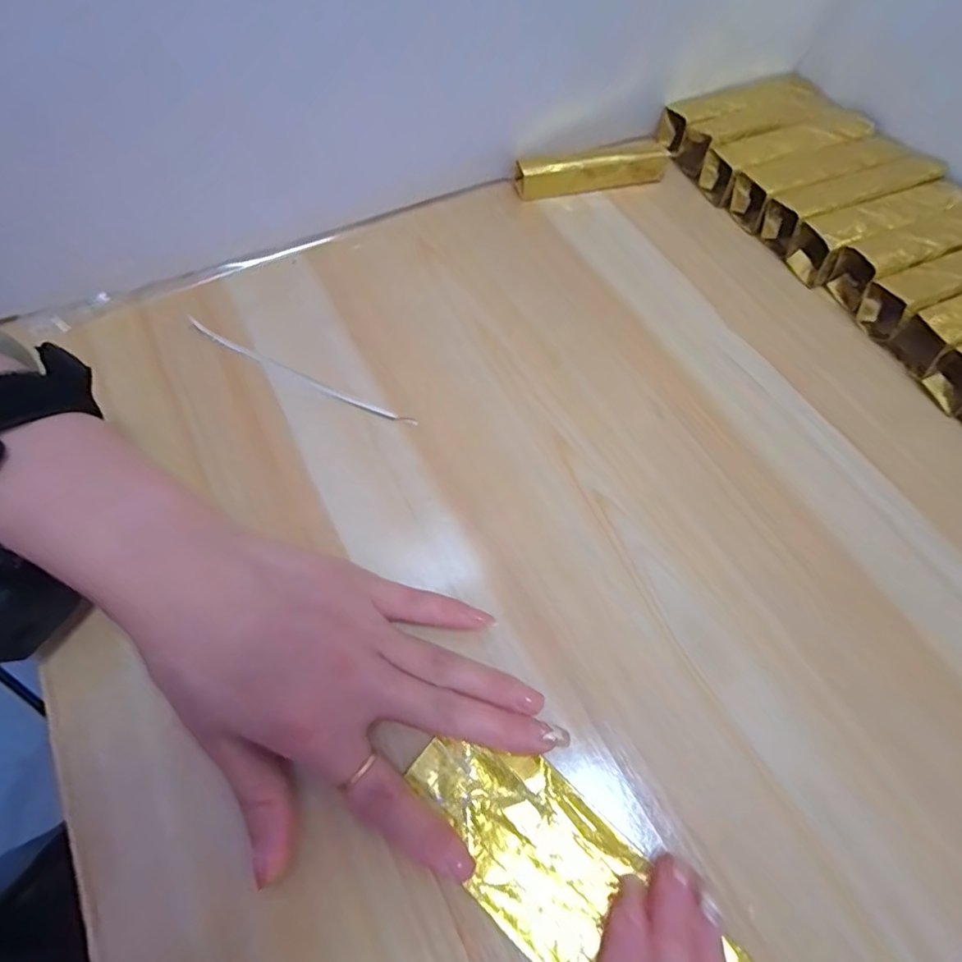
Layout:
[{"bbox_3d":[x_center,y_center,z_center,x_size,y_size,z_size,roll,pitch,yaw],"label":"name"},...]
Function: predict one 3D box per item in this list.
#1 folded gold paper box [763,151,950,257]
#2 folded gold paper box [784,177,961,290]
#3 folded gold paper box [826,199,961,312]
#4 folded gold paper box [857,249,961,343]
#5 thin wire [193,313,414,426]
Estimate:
[{"bbox_3d":[0.257,-0.193,0.371,0.132,0.037,0.030,-23,66,-15],"label":"folded gold paper box"},{"bbox_3d":[0.267,-0.170,0.362,0.127,0.038,0.033,-25,66,-16],"label":"folded gold paper box"},{"bbox_3d":[0.284,-0.149,0.349,0.125,0.033,0.032,-23,66,-15],"label":"folded gold paper box"},{"bbox_3d":[0.298,-0.124,0.337,0.125,0.032,0.030,-22,65,-14],"label":"folded gold paper box"},{"bbox_3d":[-0.100,-0.060,0.288,0.143,0.006,0.008,24,63,9],"label":"thin wire"}]

